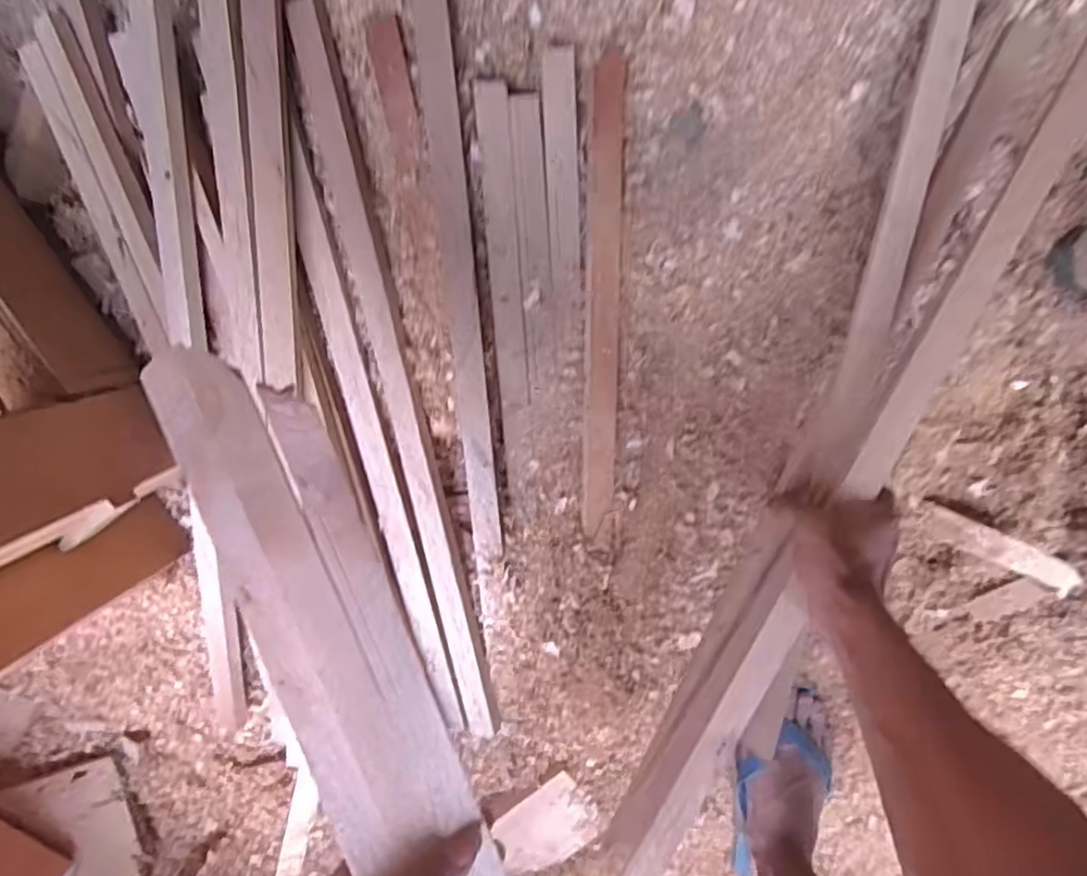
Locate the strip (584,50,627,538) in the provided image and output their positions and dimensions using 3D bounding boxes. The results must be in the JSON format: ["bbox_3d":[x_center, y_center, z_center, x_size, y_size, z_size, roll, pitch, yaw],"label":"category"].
[{"bbox_3d":[0.051,-0.106,0.565,0.025,0.011,0.383,0,105,-3],"label":"strip"}]

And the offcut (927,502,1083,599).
[{"bbox_3d":[0.427,0.104,0.633,0.160,0.010,0.028,26,90,-3],"label":"offcut"}]

